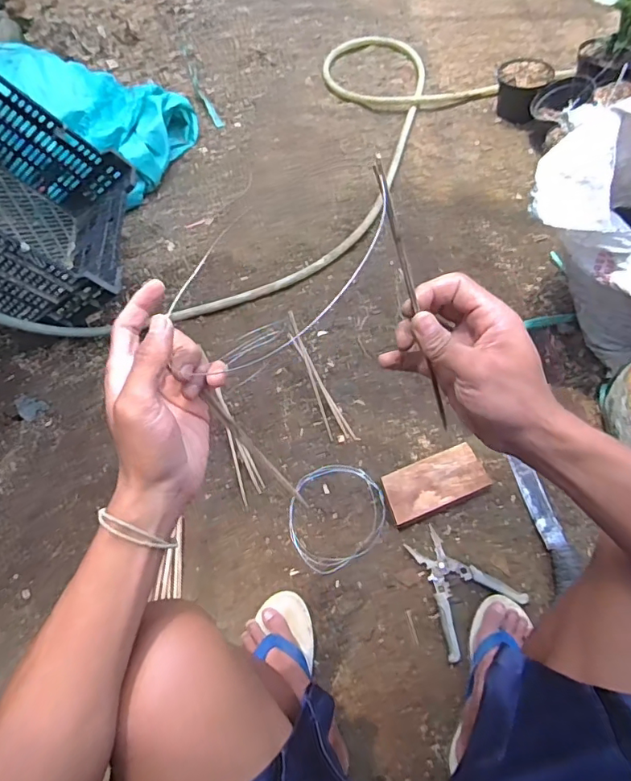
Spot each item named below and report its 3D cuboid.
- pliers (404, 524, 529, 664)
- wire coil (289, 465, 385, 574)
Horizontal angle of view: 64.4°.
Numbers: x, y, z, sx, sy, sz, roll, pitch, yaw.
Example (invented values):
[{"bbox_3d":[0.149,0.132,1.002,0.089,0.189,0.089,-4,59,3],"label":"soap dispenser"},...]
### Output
[{"bbox_3d":[0.222,0.309,0.807,0.150,0.014,0.171,-34,63,-14],"label":"pliers"},{"bbox_3d":[0.034,0.213,0.877,0.175,0.014,0.167,-2,60,4],"label":"wire coil"}]

